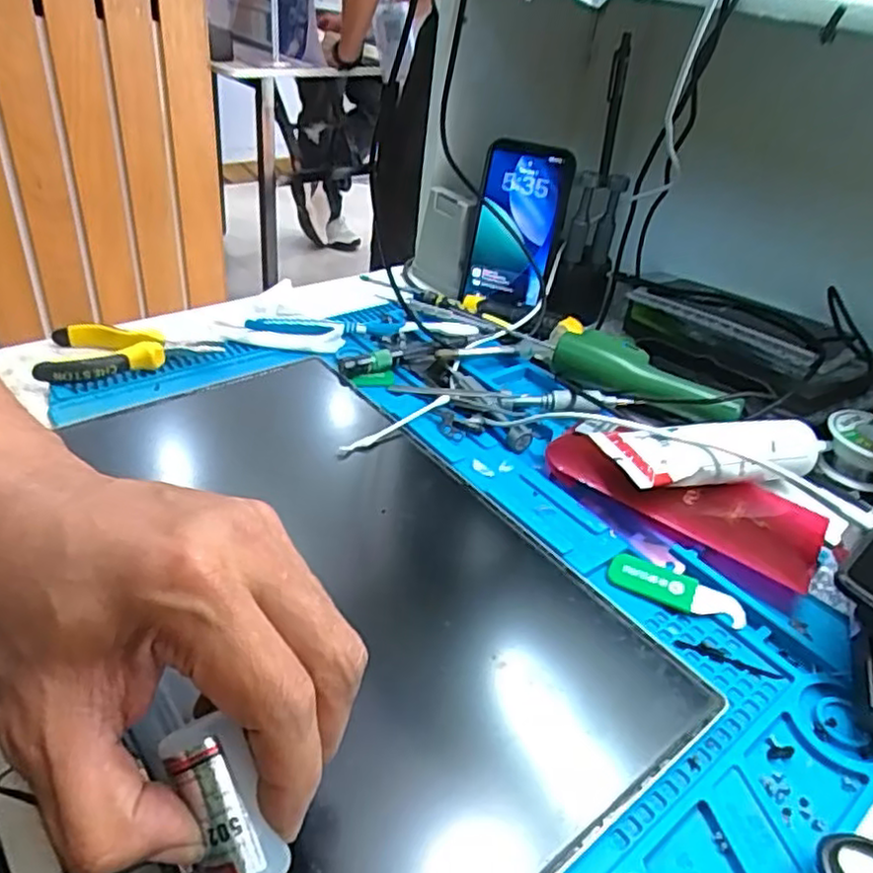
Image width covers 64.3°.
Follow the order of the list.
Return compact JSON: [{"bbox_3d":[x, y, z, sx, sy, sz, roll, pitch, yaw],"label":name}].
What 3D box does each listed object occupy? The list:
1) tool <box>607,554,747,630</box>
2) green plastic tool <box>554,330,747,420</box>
[{"bbox_3d":[0.127,0.081,0.370,0.070,0.005,0.020,21,38,19],"label":"tool"},{"bbox_3d":[0.147,-0.043,0.494,0.129,0.024,0.037,31,48,32],"label":"green plastic tool"}]

